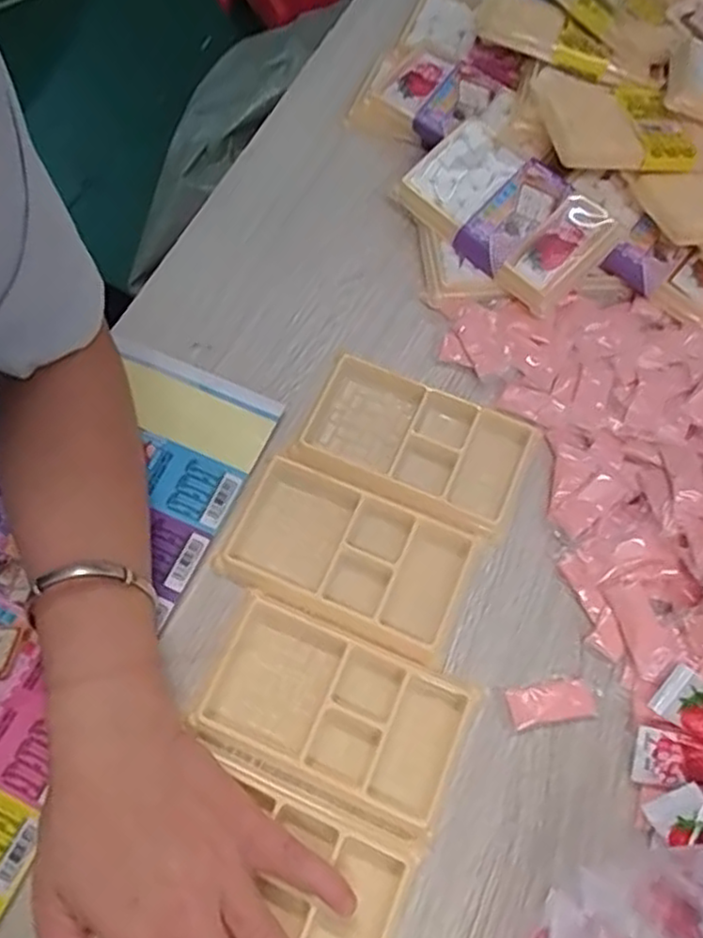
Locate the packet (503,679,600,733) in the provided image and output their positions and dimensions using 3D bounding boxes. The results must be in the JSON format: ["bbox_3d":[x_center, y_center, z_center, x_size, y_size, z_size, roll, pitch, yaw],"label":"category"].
[{"bbox_3d":[0.102,0.121,0.367,0.043,0.007,0.021,-10,68,-4],"label":"packet"}]

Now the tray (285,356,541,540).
[{"bbox_3d":[0.037,-0.013,0.418,0.129,0.011,0.078,22,69,9],"label":"tray"}]

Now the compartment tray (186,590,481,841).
[{"bbox_3d":[-0.008,0.124,0.367,0.133,0.011,0.078,21,69,8],"label":"compartment tray"}]

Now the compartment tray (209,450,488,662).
[{"bbox_3d":[-0.002,0.047,0.393,0.126,0.012,0.076,23,69,9],"label":"compartment tray"}]

